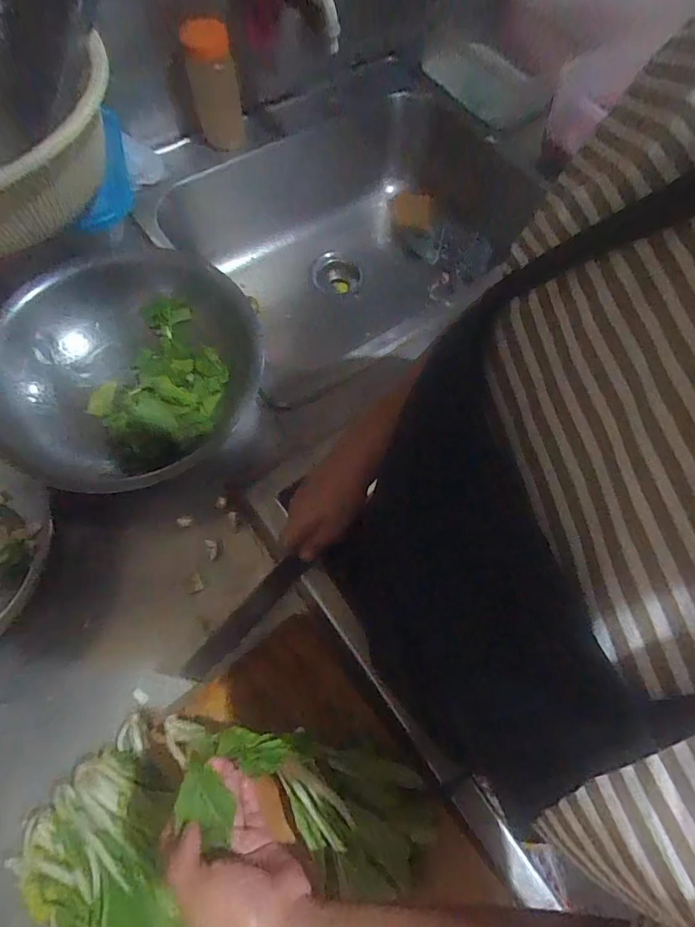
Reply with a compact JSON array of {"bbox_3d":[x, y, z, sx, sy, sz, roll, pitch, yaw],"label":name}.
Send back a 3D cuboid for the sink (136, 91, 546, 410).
[{"bbox_3d":[0.000,-0.468,0.905,0.697,0.265,0.405,-33,72,-14],"label":"sink"}]

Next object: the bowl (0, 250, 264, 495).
[{"bbox_3d":[-0.274,-0.104,0.559,0.267,0.096,0.275,1,67,-2],"label":"bowl"}]

